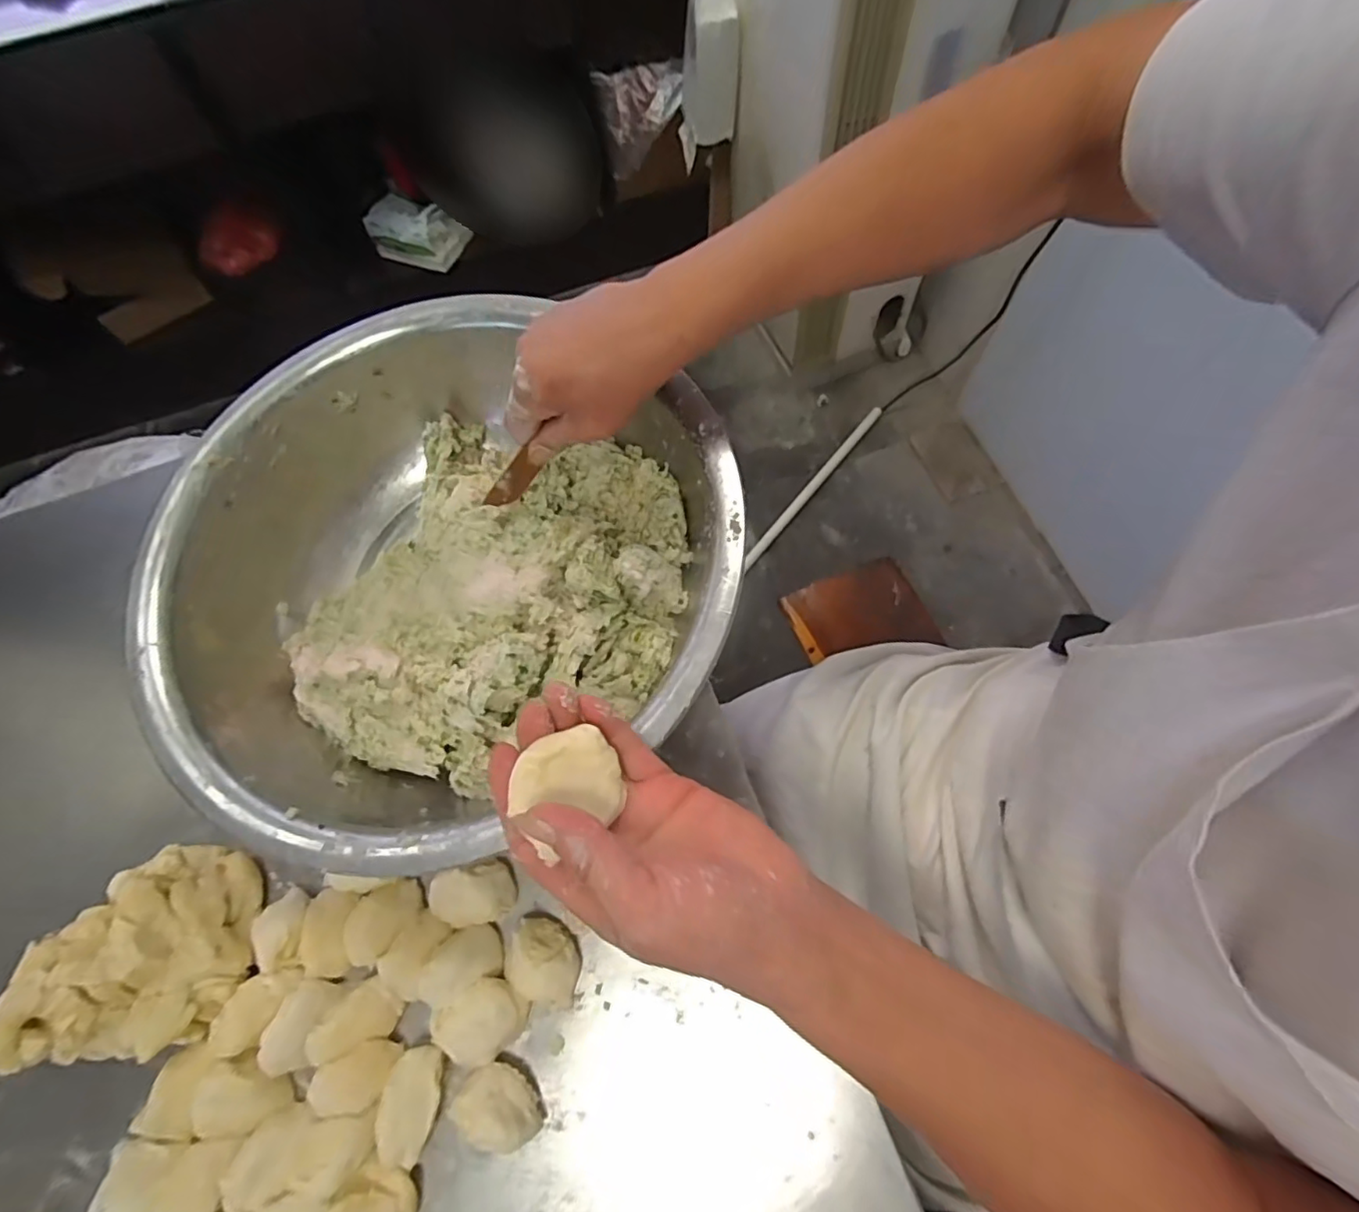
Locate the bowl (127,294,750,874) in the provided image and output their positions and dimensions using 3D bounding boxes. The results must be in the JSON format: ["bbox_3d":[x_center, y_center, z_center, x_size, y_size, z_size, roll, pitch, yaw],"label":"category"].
[{"bbox_3d":[-0.157,-0.019,0.421,0.371,0.113,0.358,-1,68,3],"label":"bowl"}]

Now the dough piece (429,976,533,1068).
[{"bbox_3d":[-0.124,0.260,0.371,0.055,0.021,0.044,-37,71,-12],"label":"dough piece"}]

